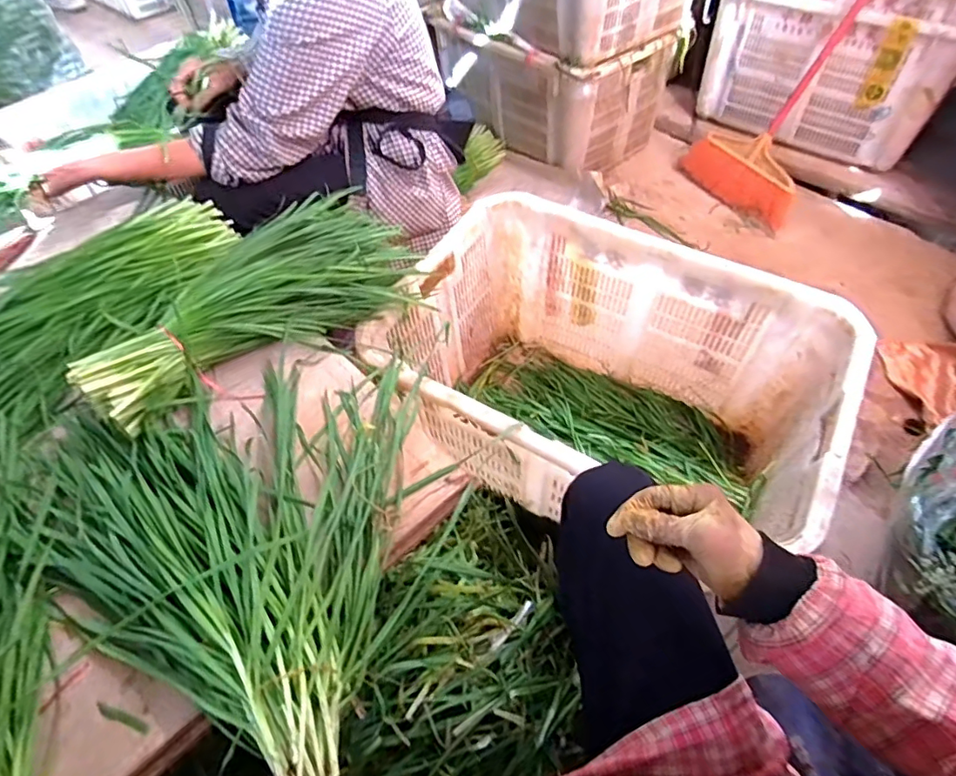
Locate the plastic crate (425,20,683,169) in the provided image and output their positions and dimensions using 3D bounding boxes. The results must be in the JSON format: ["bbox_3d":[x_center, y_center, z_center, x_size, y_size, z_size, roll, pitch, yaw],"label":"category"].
[{"bbox_3d":[0.209,-0.900,1.551,0.369,0.289,0.568,-37,59,-22],"label":"plastic crate"}]

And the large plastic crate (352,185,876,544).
[{"bbox_3d":[0.204,0.019,0.923,0.645,0.372,0.453,22,57,20],"label":"large plastic crate"}]

